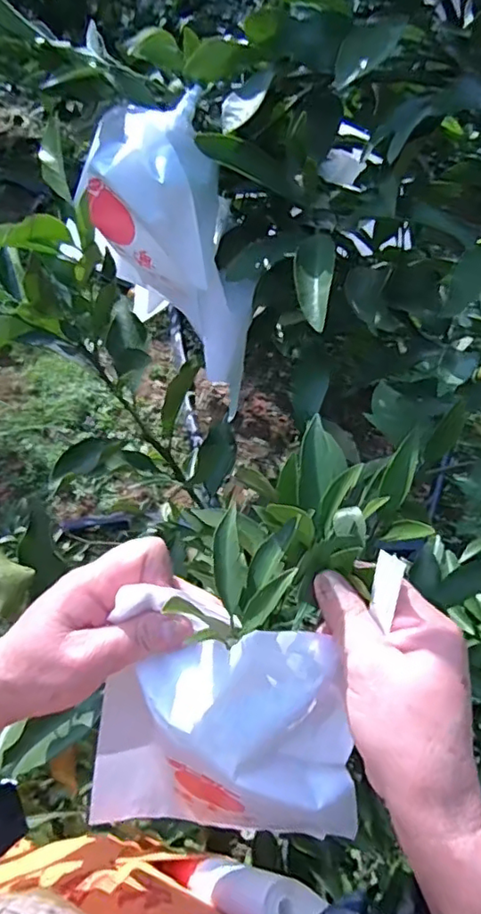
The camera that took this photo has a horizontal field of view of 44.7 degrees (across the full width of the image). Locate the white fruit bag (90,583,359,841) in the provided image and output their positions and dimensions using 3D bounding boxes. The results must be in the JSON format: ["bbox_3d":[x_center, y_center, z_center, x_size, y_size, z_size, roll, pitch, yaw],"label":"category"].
[{"bbox_3d":[-0.011,0.157,0.332,0.141,0.170,0.076,9,50,2],"label":"white fruit bag"}]

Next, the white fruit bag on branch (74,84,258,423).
[{"bbox_3d":[-0.049,-0.142,0.437,0.103,0.205,0.072,-4,47,18],"label":"white fruit bag on branch"}]

